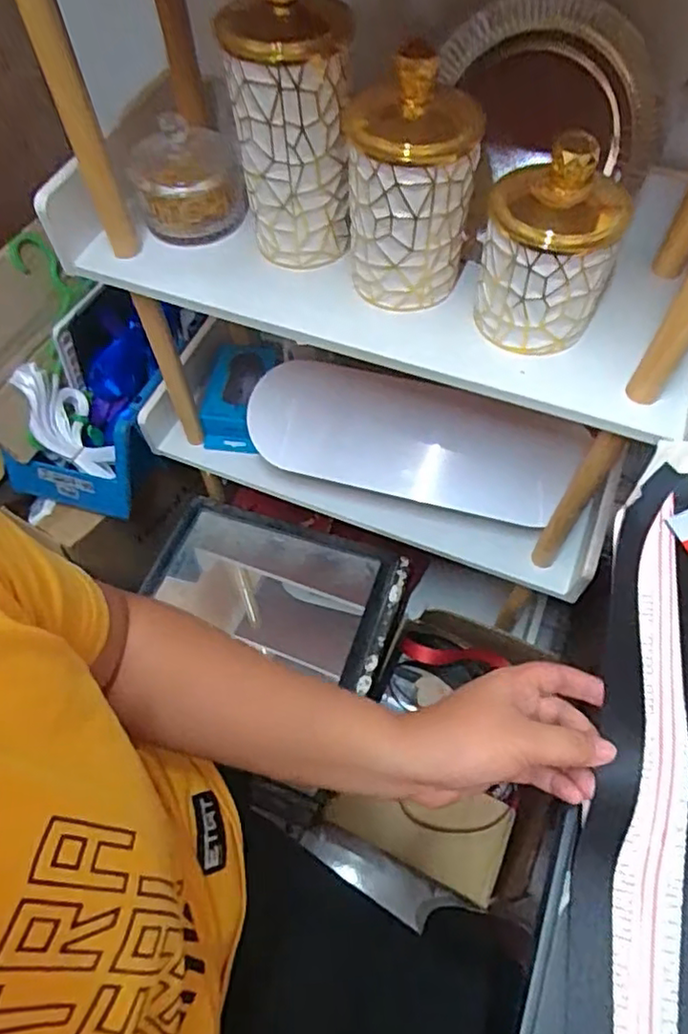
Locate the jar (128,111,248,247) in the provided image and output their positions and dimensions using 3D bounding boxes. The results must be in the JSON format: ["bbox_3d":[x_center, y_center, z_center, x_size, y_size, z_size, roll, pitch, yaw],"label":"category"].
[{"bbox_3d":[-0.155,-0.341,0.637,0.108,0.082,0.107,0,59,1],"label":"jar"}]

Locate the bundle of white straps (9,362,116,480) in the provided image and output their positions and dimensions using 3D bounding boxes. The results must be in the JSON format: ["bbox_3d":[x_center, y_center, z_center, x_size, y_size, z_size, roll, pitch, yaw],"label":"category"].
[{"bbox_3d":[-0.403,-0.133,0.929,0.085,0.036,0.185,-37,98,-19],"label":"bundle of white straps"}]

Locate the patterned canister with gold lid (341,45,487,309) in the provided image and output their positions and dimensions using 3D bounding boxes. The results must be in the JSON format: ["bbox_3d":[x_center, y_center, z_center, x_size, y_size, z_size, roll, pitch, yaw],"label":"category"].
[{"bbox_3d":[0.053,-0.269,0.533,0.101,0.171,0.089,4,59,3],"label":"patterned canister with gold lid"}]

